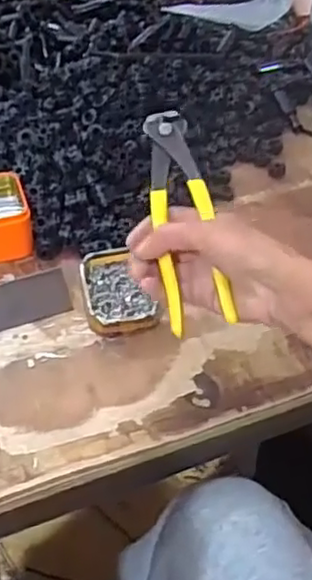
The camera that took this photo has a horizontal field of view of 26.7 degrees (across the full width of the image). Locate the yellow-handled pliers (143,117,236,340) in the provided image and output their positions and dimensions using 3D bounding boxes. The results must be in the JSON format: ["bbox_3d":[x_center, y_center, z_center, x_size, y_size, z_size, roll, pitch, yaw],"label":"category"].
[{"bbox_3d":[0.019,-0.052,0.473,0.041,0.020,0.163,-7,77,-11],"label":"yellow-handled pliers"}]

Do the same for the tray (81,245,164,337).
[{"bbox_3d":[-0.035,0.002,0.571,0.056,0.022,0.088,-9,45,-13],"label":"tray"}]

